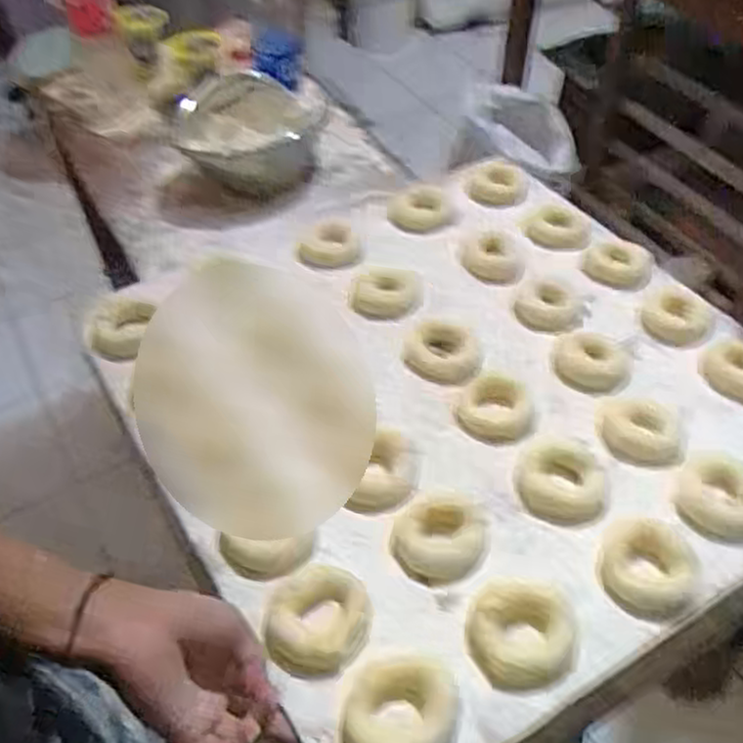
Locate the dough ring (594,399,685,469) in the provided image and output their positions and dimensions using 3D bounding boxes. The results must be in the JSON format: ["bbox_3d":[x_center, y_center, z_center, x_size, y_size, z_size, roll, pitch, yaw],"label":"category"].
[{"bbox_3d":[0.235,0.051,0.655,0.075,0.021,0.062,21,52,19],"label":"dough ring"}]

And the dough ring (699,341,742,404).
[{"bbox_3d":[0.350,0.002,0.712,0.075,0.016,0.075,3,62,-7],"label":"dough ring"}]

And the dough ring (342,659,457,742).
[{"bbox_3d":[0.017,0.217,0.466,0.065,0.015,0.075,8,49,8],"label":"dough ring"}]

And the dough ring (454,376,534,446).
[{"bbox_3d":[0.112,0.035,0.672,0.064,0.017,0.067,0,48,1],"label":"dough ring"}]

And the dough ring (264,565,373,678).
[{"bbox_3d":[-0.035,0.169,0.517,0.069,0.014,0.078,9,49,9],"label":"dough ring"}]

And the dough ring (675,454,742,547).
[{"bbox_3d":[0.285,0.102,0.605,0.070,0.024,0.066,0,48,1],"label":"dough ring"}]

